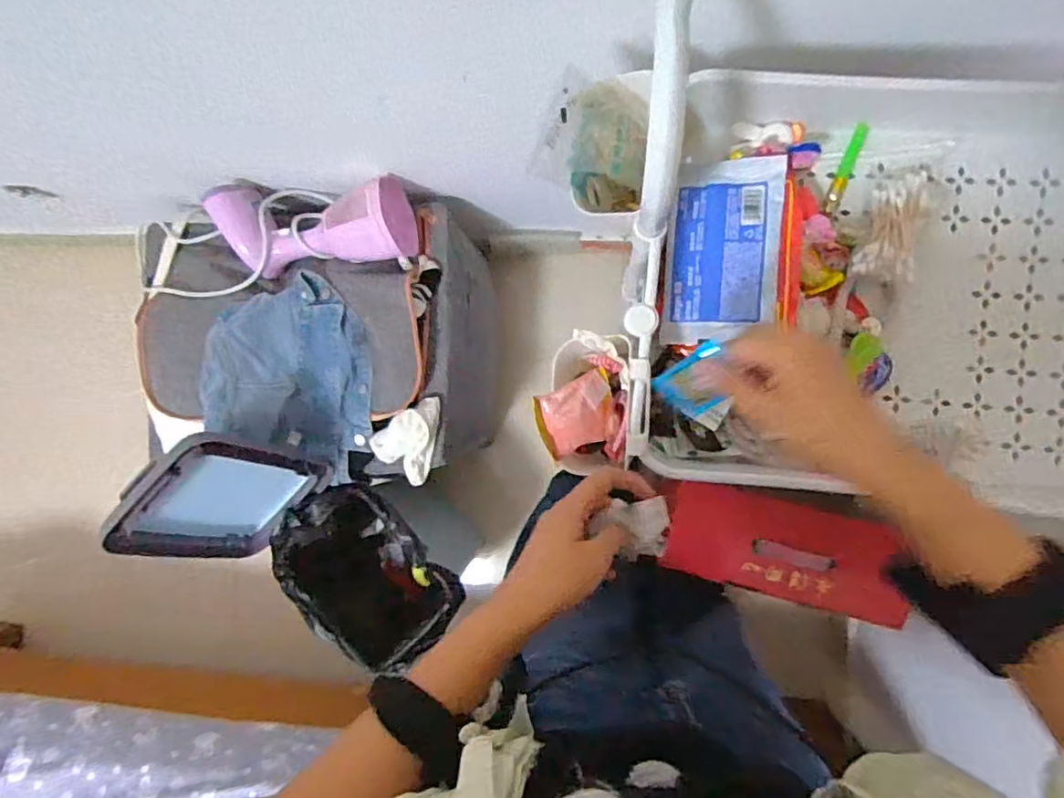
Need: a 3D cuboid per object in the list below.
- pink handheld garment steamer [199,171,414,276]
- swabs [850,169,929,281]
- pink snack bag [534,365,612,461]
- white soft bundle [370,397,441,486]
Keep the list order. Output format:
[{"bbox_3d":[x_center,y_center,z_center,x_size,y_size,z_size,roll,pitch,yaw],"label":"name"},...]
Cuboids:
[{"bbox_3d":[-0.319,-0.253,0.870,0.285,0.085,0.127,-3,90,7],"label":"pink handheld garment steamer"},{"bbox_3d":[0.277,-0.135,0.461,0.039,0.017,0.094,21,78,7],"label":"swabs"},{"bbox_3d":[0.035,0.012,0.457,0.064,0.013,0.053,-21,99,-25],"label":"pink snack bag"},{"bbox_3d":[-0.170,0.063,0.892,0.121,0.032,0.094,-41,85,6],"label":"white soft bundle"}]

